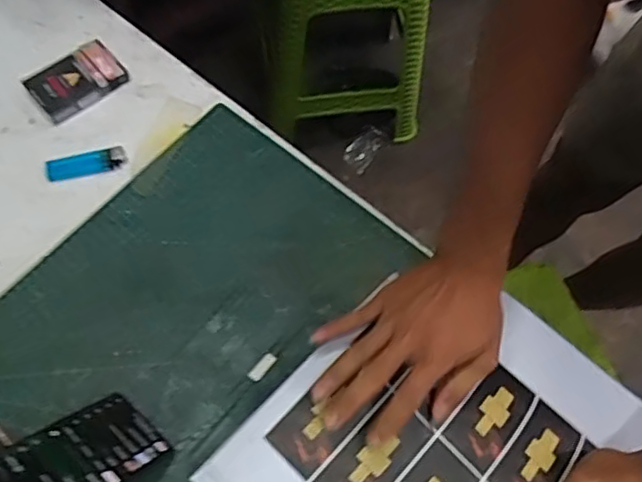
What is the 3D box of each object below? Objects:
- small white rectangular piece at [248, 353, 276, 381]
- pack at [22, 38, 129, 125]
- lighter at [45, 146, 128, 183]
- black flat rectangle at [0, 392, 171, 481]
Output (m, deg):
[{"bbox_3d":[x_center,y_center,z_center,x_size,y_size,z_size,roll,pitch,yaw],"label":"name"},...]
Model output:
[{"bbox_3d":[-0.054,0.116,0.572,0.012,0.004,0.030,39,70,15],"label":"small white rectangular piece"},{"bbox_3d":[-0.276,-0.182,0.694,0.098,0.021,0.069,-35,71,-16],"label":"pack"},{"bbox_3d":[-0.249,-0.081,0.653,0.081,0.010,0.025,-14,66,-8],"label":"lighter"},{"bbox_3d":[-0.187,0.167,0.469,0.070,0.165,0.008,37,110,15],"label":"black flat rectangle"}]

